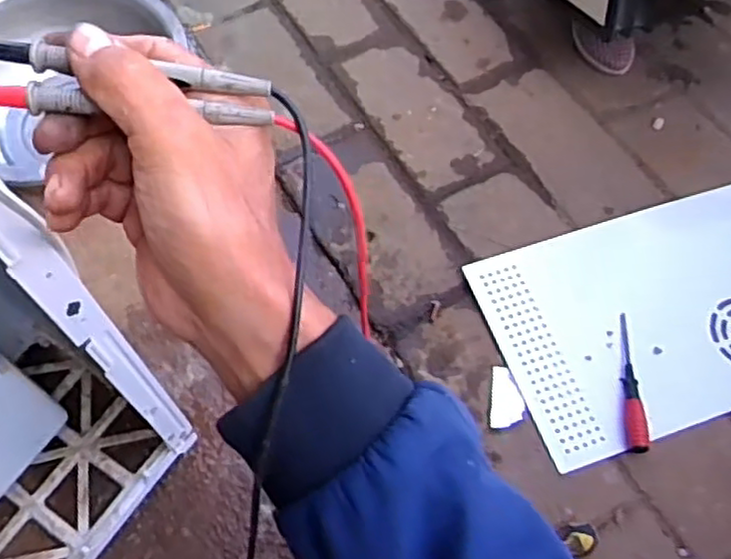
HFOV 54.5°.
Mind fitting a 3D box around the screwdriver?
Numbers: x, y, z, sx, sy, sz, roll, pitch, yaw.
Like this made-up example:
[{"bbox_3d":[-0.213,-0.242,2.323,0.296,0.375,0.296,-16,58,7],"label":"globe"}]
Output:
[{"bbox_3d":[0.308,0.116,0.827,0.021,0.032,0.171,3,60,4],"label":"screwdriver"}]

